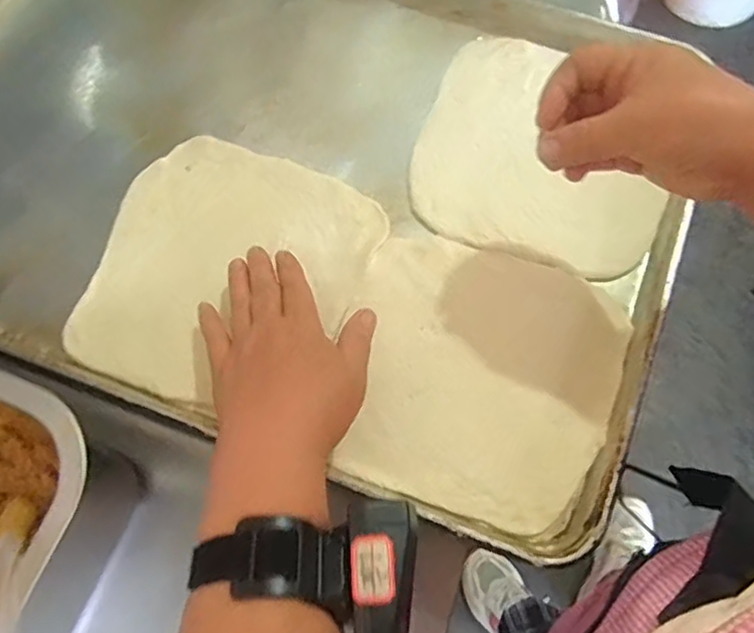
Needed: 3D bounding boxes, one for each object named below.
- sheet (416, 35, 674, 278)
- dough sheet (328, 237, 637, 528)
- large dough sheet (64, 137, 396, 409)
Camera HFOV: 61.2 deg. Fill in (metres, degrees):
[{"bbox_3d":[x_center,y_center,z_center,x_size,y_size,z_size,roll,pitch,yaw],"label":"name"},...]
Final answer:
[{"bbox_3d":[0.127,-0.125,0.485,0.183,0.010,0.172,19,73,8],"label":"sheet"},{"bbox_3d":[0.065,0.039,0.436,0.182,0.007,0.178,19,73,8],"label":"dough sheet"},{"bbox_3d":[-0.110,-0.032,0.463,0.188,0.008,0.191,18,73,8],"label":"large dough sheet"}]

